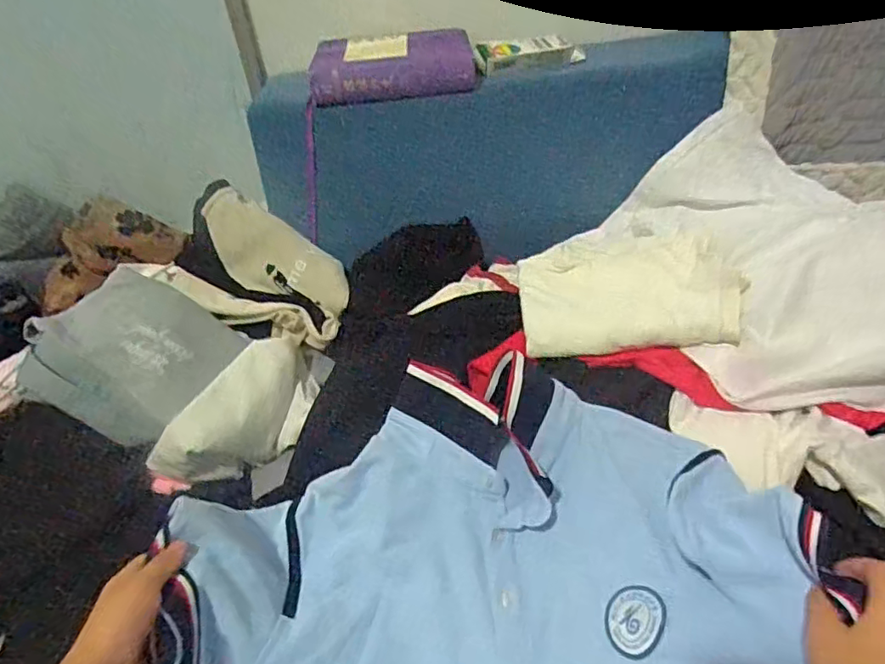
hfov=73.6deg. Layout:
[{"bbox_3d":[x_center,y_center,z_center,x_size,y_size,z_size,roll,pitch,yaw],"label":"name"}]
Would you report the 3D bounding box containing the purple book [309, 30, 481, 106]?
[{"bbox_3d":[-0.060,-0.322,0.709,0.190,0.045,0.119,-8,40,-2],"label":"purple book"}]

